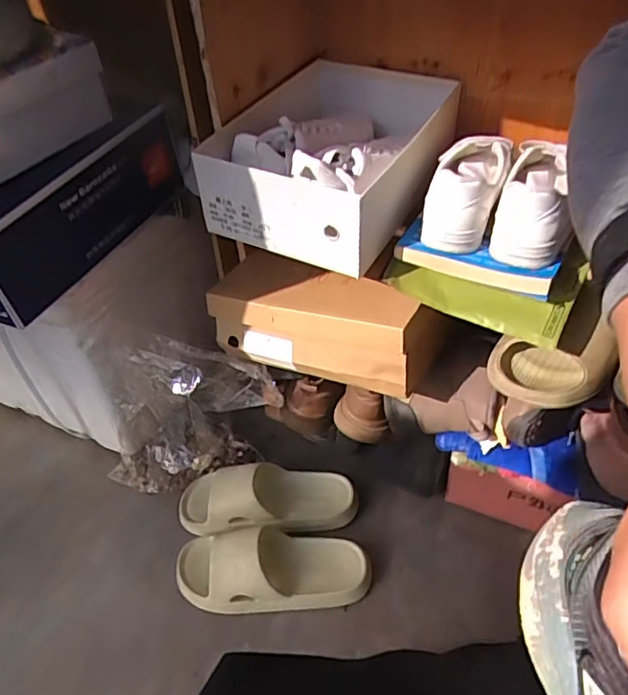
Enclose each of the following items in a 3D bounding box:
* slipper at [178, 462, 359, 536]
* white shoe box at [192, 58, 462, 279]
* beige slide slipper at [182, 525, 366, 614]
[{"bbox_3d":[-0.069,0.215,0.836,0.253,0.058,0.097,-2,44,3],"label":"slipper"},{"bbox_3d":[0.035,-0.249,0.716,0.232,0.107,0.342,18,47,23],"label":"white shoe box"},{"bbox_3d":[-0.056,0.285,0.762,0.257,0.061,0.103,-4,44,1],"label":"beige slide slipper"}]

